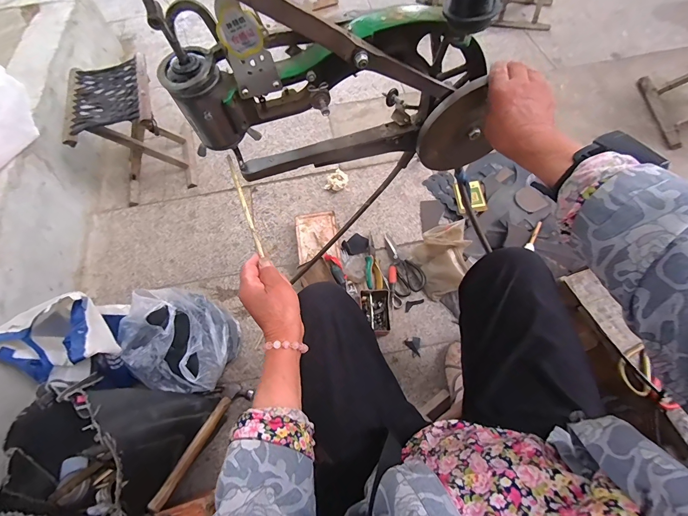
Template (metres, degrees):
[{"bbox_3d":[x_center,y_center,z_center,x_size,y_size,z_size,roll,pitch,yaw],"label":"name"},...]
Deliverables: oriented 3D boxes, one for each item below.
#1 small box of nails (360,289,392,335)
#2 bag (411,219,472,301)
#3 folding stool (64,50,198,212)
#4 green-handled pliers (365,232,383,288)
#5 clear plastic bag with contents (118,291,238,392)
[{"bbox_3d":[0.087,0.147,0.838,0.077,0.040,0.115,-5,66,1],"label":"small box of nails"},{"bbox_3d":[0.268,0.007,0.823,0.122,0.134,0.144,-20,66,-6],"label":"bag"},{"bbox_3d":[-0.637,-0.379,0.967,0.221,0.273,0.275,-16,66,-4],"label":"folding stool"},{"bbox_3d":[0.081,0.003,0.893,0.044,0.034,0.176,-4,66,2],"label":"green-handled pliers"},{"bbox_3d":[-0.396,0.193,0.737,0.230,0.152,0.226,21,69,12],"label":"clear plastic bag with contents"}]

